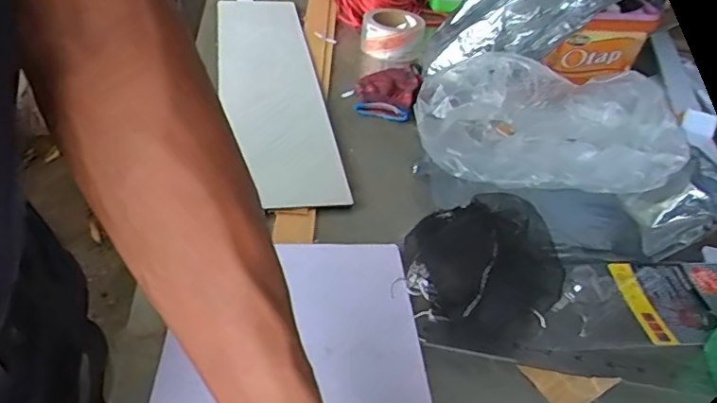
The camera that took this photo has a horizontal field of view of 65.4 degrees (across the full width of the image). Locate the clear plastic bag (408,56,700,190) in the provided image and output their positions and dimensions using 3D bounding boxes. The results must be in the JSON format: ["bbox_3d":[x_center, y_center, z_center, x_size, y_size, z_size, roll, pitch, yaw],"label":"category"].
[{"bbox_3d":[0.197,-0.073,0.600,0.257,0.097,0.170,30,44,27],"label":"clear plastic bag"}]

